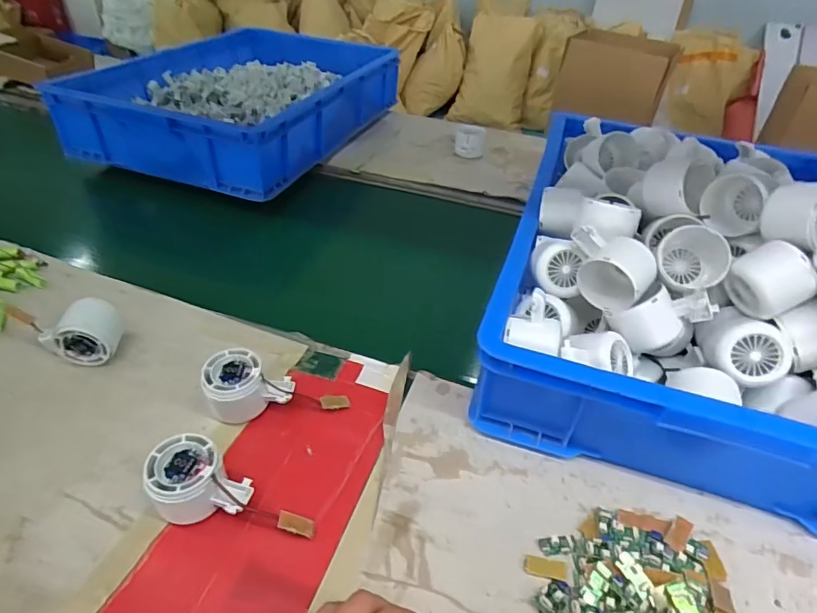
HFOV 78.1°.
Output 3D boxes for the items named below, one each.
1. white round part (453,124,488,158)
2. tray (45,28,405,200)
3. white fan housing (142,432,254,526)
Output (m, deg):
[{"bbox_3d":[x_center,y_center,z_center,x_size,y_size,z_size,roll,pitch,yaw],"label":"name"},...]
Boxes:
[{"bbox_3d":[0.121,-0.323,0.981,0.059,0.042,0.072,8,41,7],"label":"white round part"},{"bbox_3d":[-0.290,-0.446,1.038,0.403,0.120,0.685,15,42,15],"label":"tray"},{"bbox_3d":[-0.173,0.150,0.414,0.076,0.057,0.058,26,46,25],"label":"white fan housing"}]

